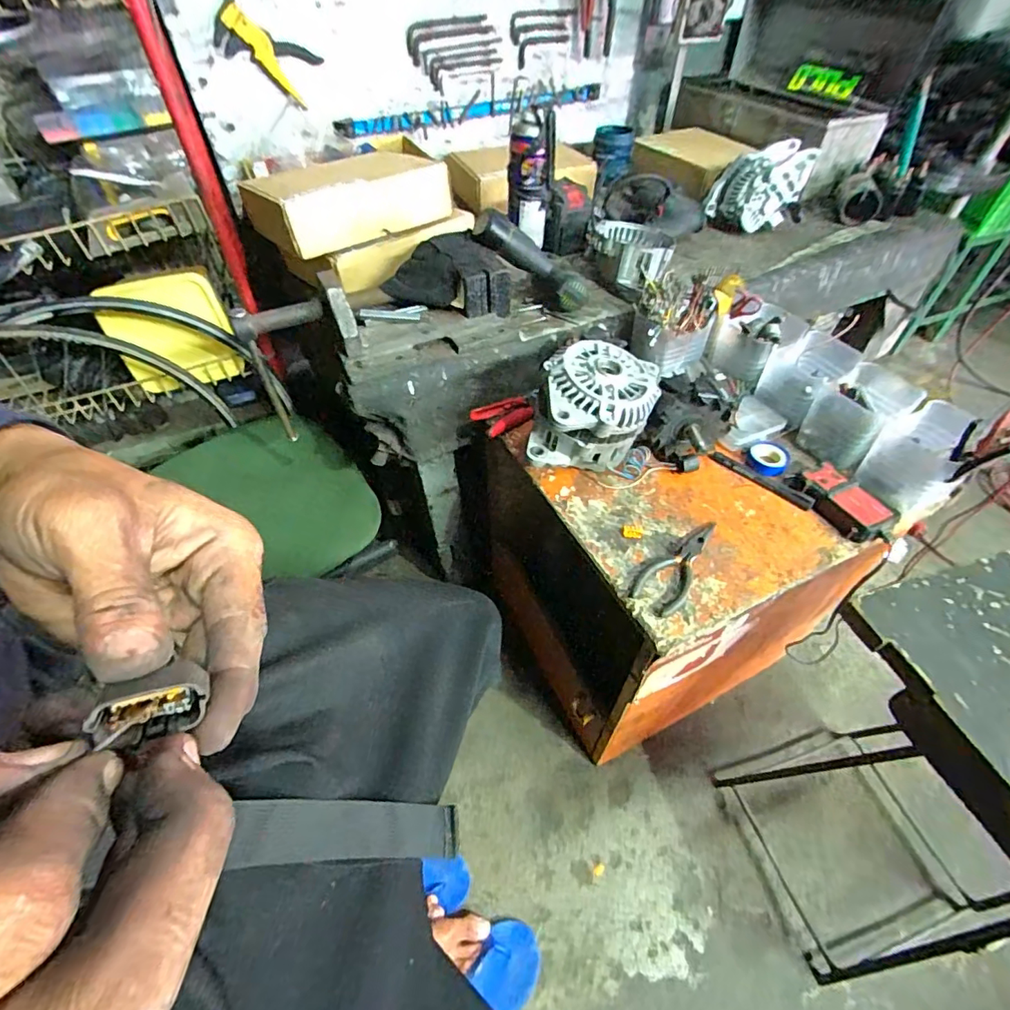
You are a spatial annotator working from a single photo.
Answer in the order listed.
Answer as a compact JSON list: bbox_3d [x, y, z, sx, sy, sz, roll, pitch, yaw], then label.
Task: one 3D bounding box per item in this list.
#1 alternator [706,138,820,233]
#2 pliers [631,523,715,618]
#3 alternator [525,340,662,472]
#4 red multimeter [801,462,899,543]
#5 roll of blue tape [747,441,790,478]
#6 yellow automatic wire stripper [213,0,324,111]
[{"bbox_3d":[0.490,-0.616,0.969,0.167,0.127,0.122,24,54,19],"label":"alternator"},{"bbox_3d":[0.193,0.065,0.560,0.051,0.011,0.139,30,56,23],"label":"pliers"},{"bbox_3d":[0.113,-0.124,0.625,0.137,0.111,0.168,16,52,13],"label":"alternator"},{"bbox_3d":[0.410,-0.003,0.604,0.056,0.028,0.104,-23,53,-18],"label":"red multimeter"},{"bbox_3d":[0.350,-0.060,0.667,0.050,0.018,0.052,0,50,0],"label":"roll of blue tape"},{"bbox_3d":[-0.423,-0.801,0.886,0.158,0.079,0.021,15,41,-34],"label":"yellow automatic wire stripper"}]

